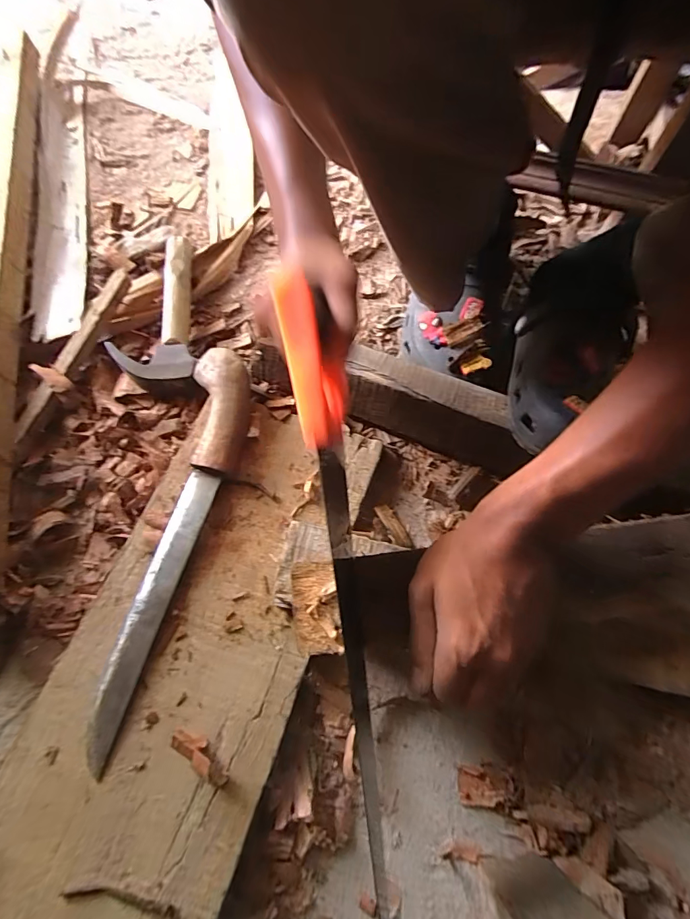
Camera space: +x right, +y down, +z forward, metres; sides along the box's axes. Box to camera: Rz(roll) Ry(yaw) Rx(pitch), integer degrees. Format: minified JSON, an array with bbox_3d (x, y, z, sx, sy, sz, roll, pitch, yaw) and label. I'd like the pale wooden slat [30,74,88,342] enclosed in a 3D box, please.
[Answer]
[{"bbox_3d":[-0.409,-0.382,0.612,0.060,0.025,0.545,-13,68,-5],"label":"pale wooden slat"}]

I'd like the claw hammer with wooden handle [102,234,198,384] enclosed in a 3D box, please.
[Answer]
[{"bbox_3d":[-0.222,-0.176,0.509,0.087,0.044,0.213,-10,68,-3],"label":"claw hammer with wooden handle"}]

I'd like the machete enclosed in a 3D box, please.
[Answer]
[{"bbox_3d":[-0.145,0.060,0.380,0.059,0.026,0.358,7,67,2],"label":"machete"}]

